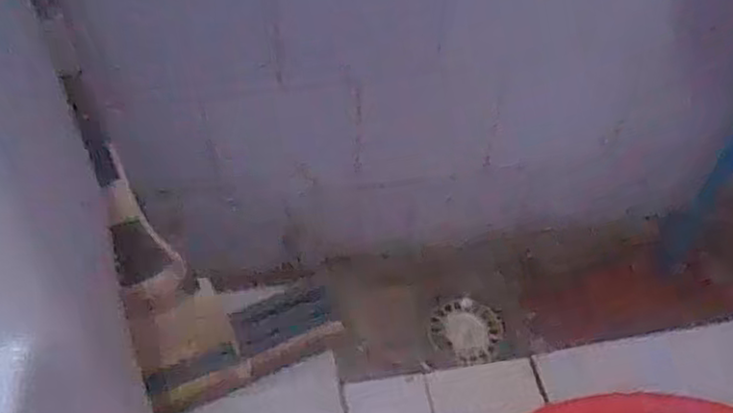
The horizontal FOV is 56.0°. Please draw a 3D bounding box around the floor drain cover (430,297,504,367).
[{"bbox_3d":[0.129,0.160,0.879,0.093,0.006,0.084,-4,65,-12],"label":"floor drain cover"}]

